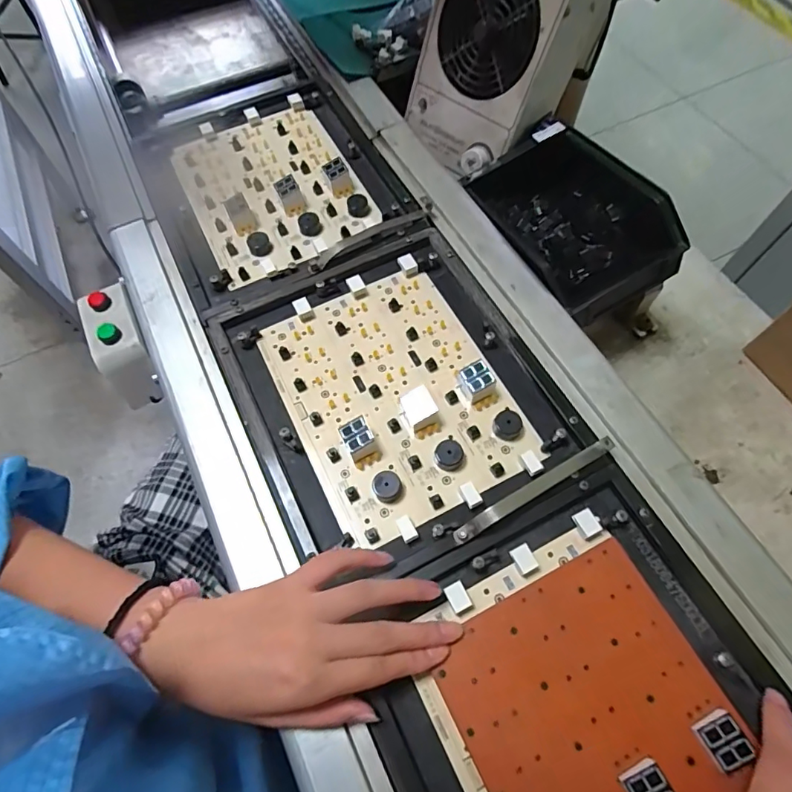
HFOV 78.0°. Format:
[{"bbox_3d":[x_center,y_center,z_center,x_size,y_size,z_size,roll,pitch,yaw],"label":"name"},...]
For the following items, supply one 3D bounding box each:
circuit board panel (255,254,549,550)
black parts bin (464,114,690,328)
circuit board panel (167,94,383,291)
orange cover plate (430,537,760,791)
[{"bbox_3d":[-0.003,-0.008,0.396,0.161,0.022,0.215,-25,65,-11],"label":"circuit board panel"},{"bbox_3d":[0.174,-0.176,0.489,0.164,0.080,0.200,-26,68,-11],"label":"black parts bin"},{"bbox_3d":[-0.130,-0.220,0.502,0.160,0.026,0.221,-25,68,-11],"label":"circuit board panel"},{"bbox_3d":[0.124,0.201,0.285,0.150,0.012,0.181,-24,65,-11],"label":"orange cover plate"}]

